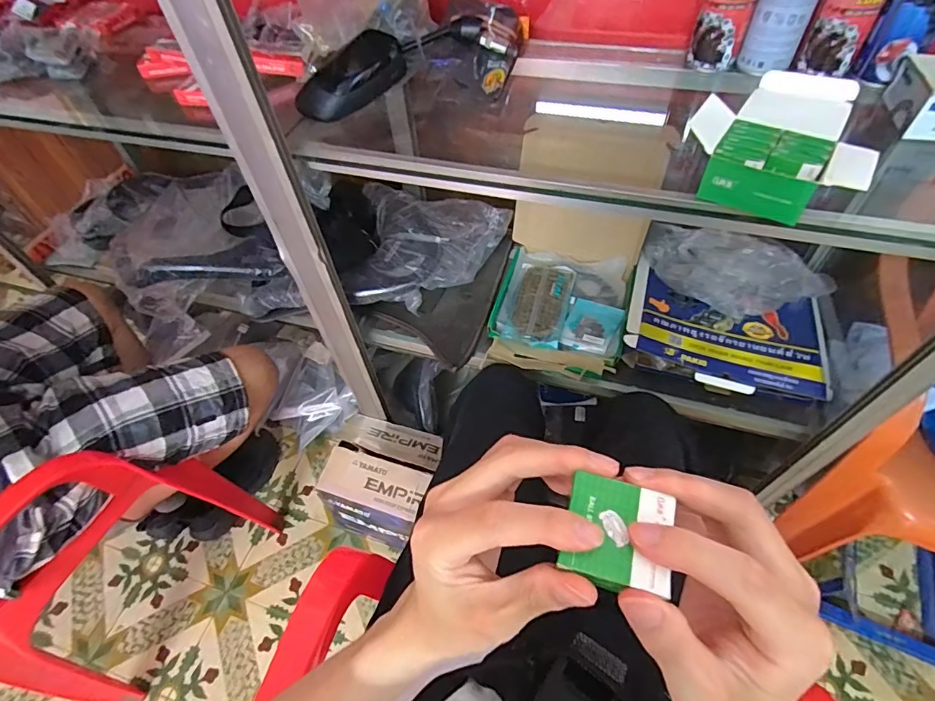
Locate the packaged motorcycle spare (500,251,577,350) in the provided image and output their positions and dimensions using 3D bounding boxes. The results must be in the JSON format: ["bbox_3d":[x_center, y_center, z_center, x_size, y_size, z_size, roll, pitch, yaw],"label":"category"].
[{"bbox_3d":[0.129,-0.092,0.872,0.110,0.021,0.211,11,55,12],"label":"packaged motorcycle spare"}]

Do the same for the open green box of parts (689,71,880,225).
[{"bbox_3d":[0.315,-0.211,0.481,0.152,0.058,0.167,26,59,22],"label":"open green box of parts"}]

